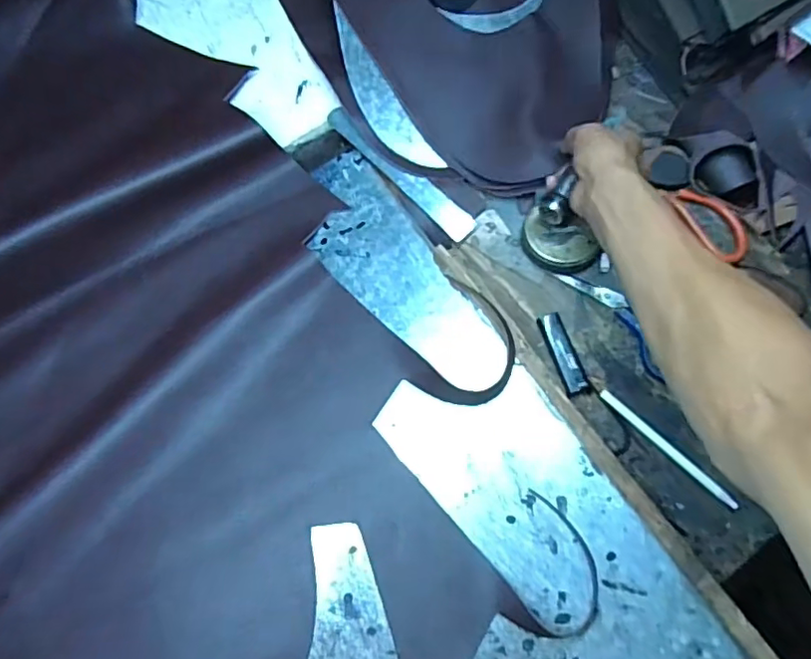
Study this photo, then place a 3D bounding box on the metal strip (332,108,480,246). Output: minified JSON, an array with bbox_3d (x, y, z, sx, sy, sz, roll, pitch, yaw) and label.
[{"bbox_3d":[-0.007,-0.164,0.602,0.194,0.004,0.029,43,89,10],"label":"metal strip"}]

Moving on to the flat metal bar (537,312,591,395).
[{"bbox_3d":[0.151,0.022,0.556,0.024,0.014,0.083,-19,68,4],"label":"flat metal bar"}]

